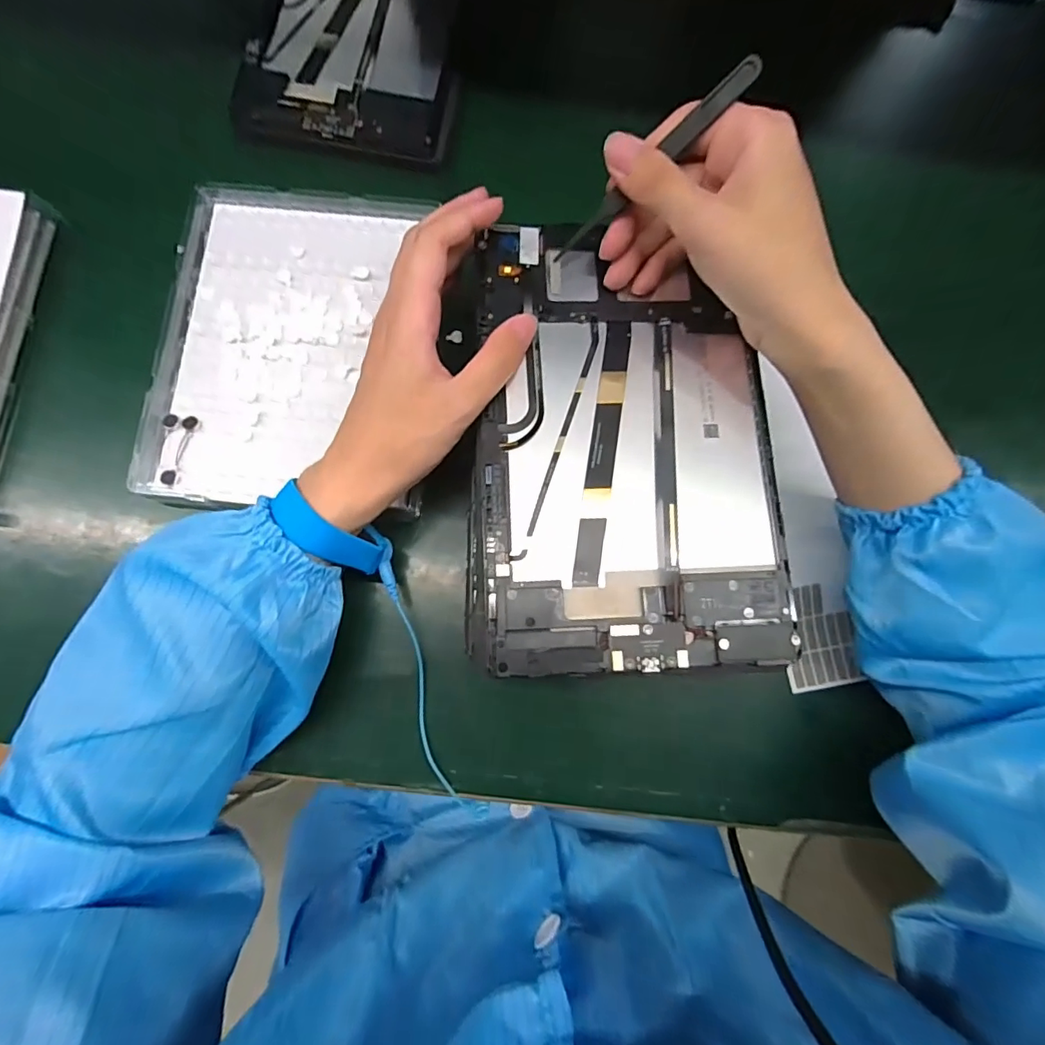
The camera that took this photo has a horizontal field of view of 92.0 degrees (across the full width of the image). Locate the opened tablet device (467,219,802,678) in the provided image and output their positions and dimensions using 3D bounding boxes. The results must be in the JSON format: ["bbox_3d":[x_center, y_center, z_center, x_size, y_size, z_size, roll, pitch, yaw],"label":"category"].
[{"bbox_3d":[0.051,-0.042,0.255,0.153,0.012,0.223,-1,80,-2],"label":"opened tablet device"}]

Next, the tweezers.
[{"bbox_3d":[0.060,-0.167,0.239,0.114,0.006,0.010,-38,82,23],"label":"tweezers"}]

